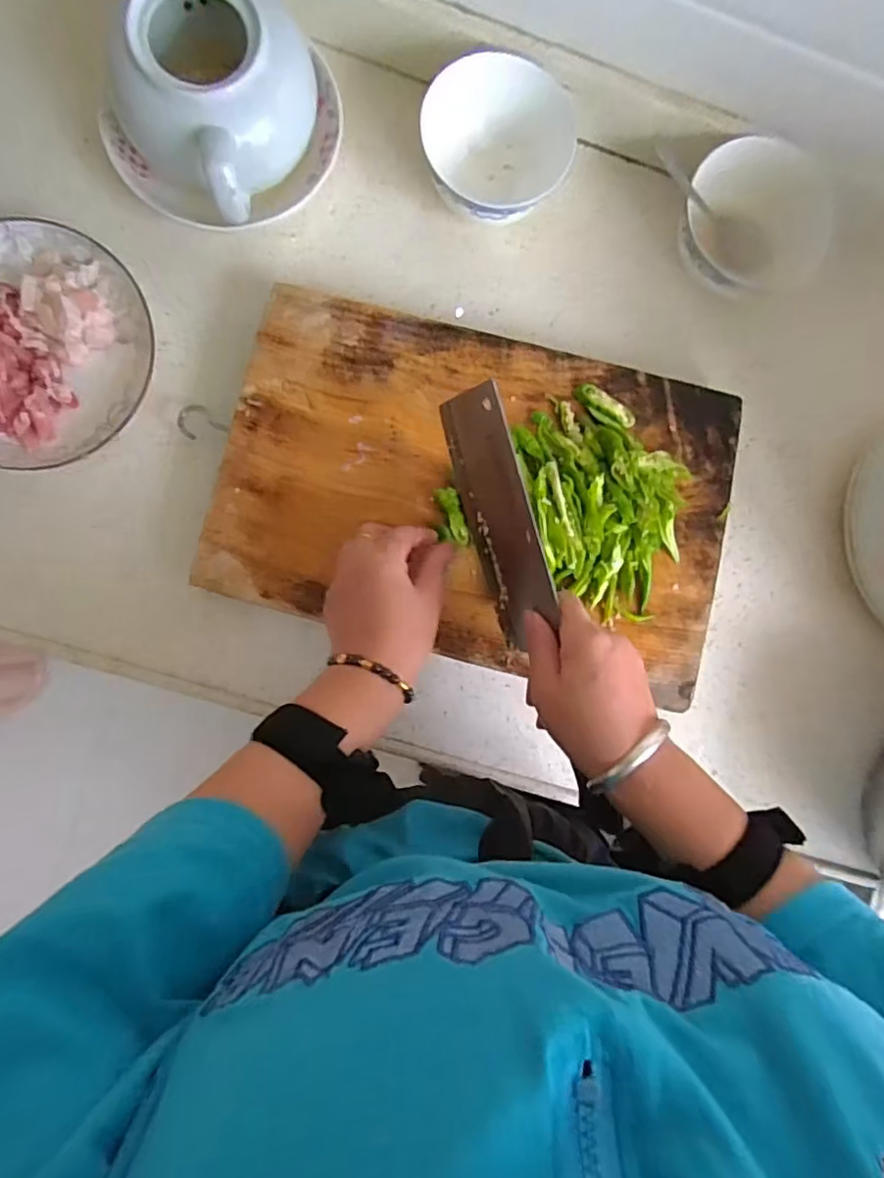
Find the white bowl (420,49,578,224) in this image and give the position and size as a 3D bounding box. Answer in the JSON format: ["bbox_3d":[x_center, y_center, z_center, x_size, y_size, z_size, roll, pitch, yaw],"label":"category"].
[{"bbox_3d":[0.038,-0.335,0.465,0.106,0.065,0.111,0,90,-6],"label":"white bowl"}]

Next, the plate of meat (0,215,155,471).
[{"bbox_3d":[-0.301,-0.178,0.444,0.163,0.033,0.171,0,90,-6],"label":"plate of meat"}]

